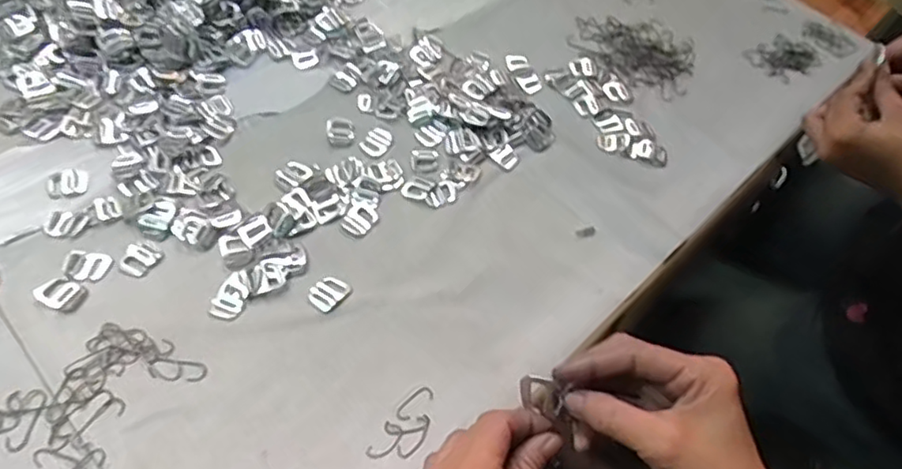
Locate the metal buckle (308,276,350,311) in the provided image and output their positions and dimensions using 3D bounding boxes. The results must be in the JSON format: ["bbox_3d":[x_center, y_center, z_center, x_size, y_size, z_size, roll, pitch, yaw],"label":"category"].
[{"bbox_3d":[-0.104,0.048,0.523,0.025,0.004,0.032,37,60,19],"label":"metal buckle"}]

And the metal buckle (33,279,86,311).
[{"bbox_3d":[-0.317,0.048,0.503,0.036,0.004,0.025,23,57,10],"label":"metal buckle"}]

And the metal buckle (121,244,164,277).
[{"bbox_3d":[-0.264,0.021,0.525,0.029,0.004,0.029,21,57,9],"label":"metal buckle"}]

